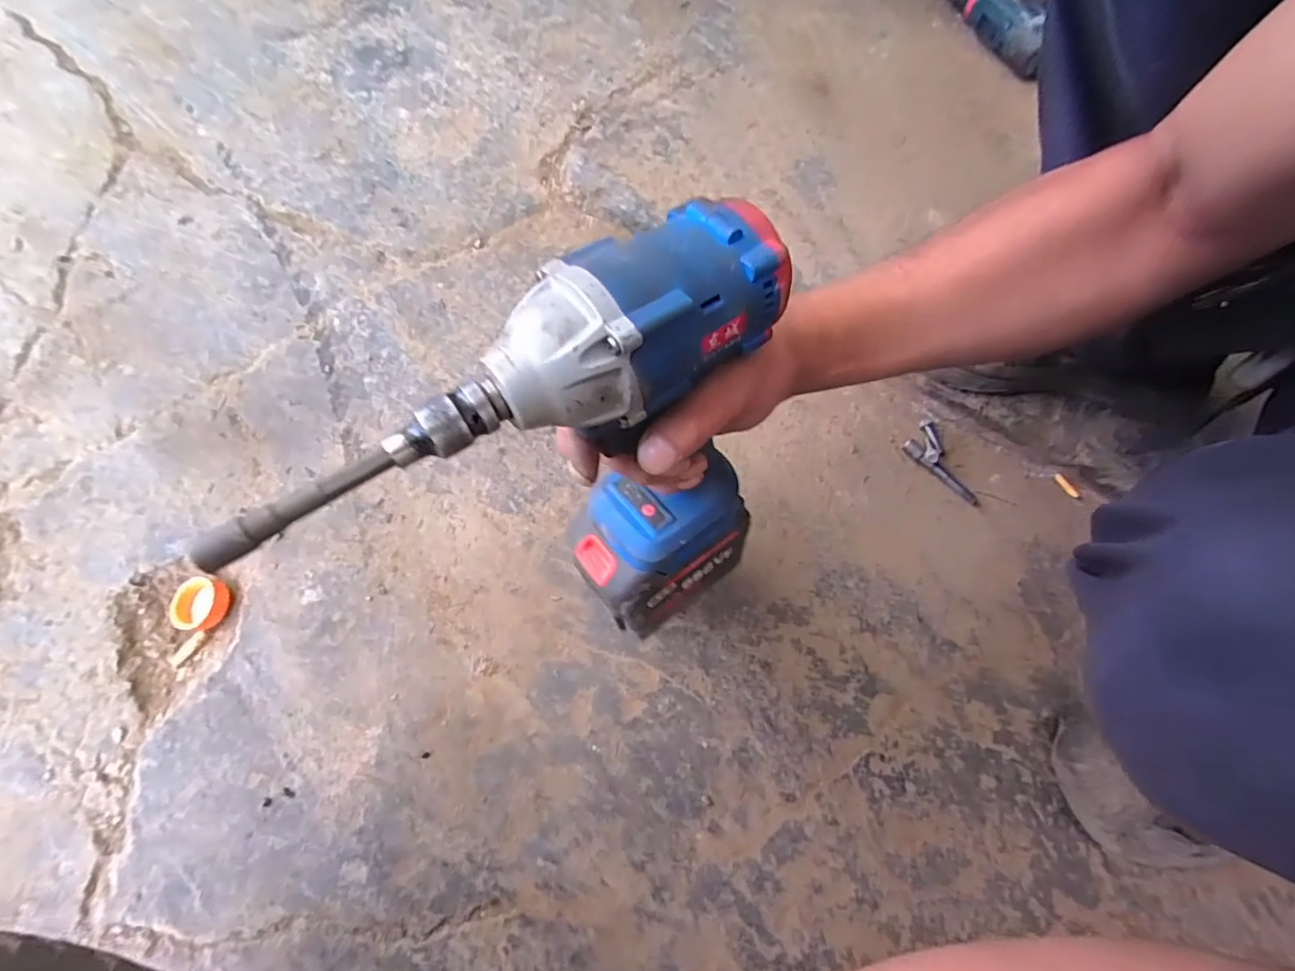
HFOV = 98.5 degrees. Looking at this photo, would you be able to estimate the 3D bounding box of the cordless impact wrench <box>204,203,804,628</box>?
[{"bbox_3d":[-0.028,0.016,0.286,0.213,0.227,0.108,-36,75,-13],"label":"cordless impact wrench"}]

